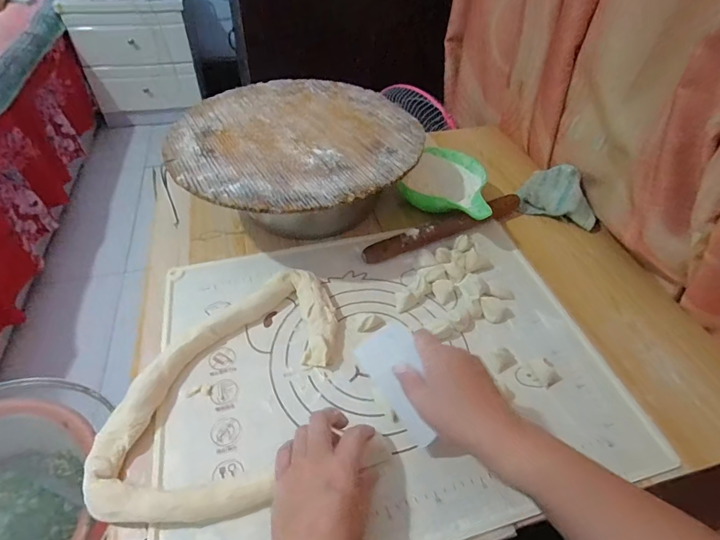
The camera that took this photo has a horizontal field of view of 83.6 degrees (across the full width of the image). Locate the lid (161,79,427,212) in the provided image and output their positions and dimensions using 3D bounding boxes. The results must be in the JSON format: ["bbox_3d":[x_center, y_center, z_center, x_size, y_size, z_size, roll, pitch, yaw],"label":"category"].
[{"bbox_3d":[-0.092,-0.200,0.587,0.346,0.013,0.350,2,47,-2],"label":"lid"}]

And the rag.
[{"bbox_3d":[0.327,-0.127,0.665,0.119,0.031,0.097,14,73,31],"label":"rag"}]

